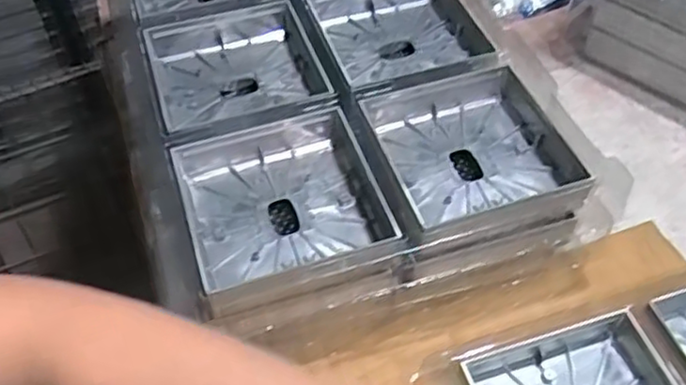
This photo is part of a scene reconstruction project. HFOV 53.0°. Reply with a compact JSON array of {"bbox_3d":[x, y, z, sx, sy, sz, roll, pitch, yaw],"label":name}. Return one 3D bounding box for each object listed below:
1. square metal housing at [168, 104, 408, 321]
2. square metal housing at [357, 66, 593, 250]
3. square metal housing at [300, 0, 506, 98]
[{"bbox_3d":[-0.037,0.009,0.494,0.145,0.040,0.146,-16,53,-12],"label":"square metal housing"},{"bbox_3d":[0.099,-0.031,0.525,0.149,0.041,0.147,-14,53,-10],"label":"square metal housing"},{"bbox_3d":[0.059,-0.143,0.619,0.154,0.042,0.155,-17,53,-13],"label":"square metal housing"}]

